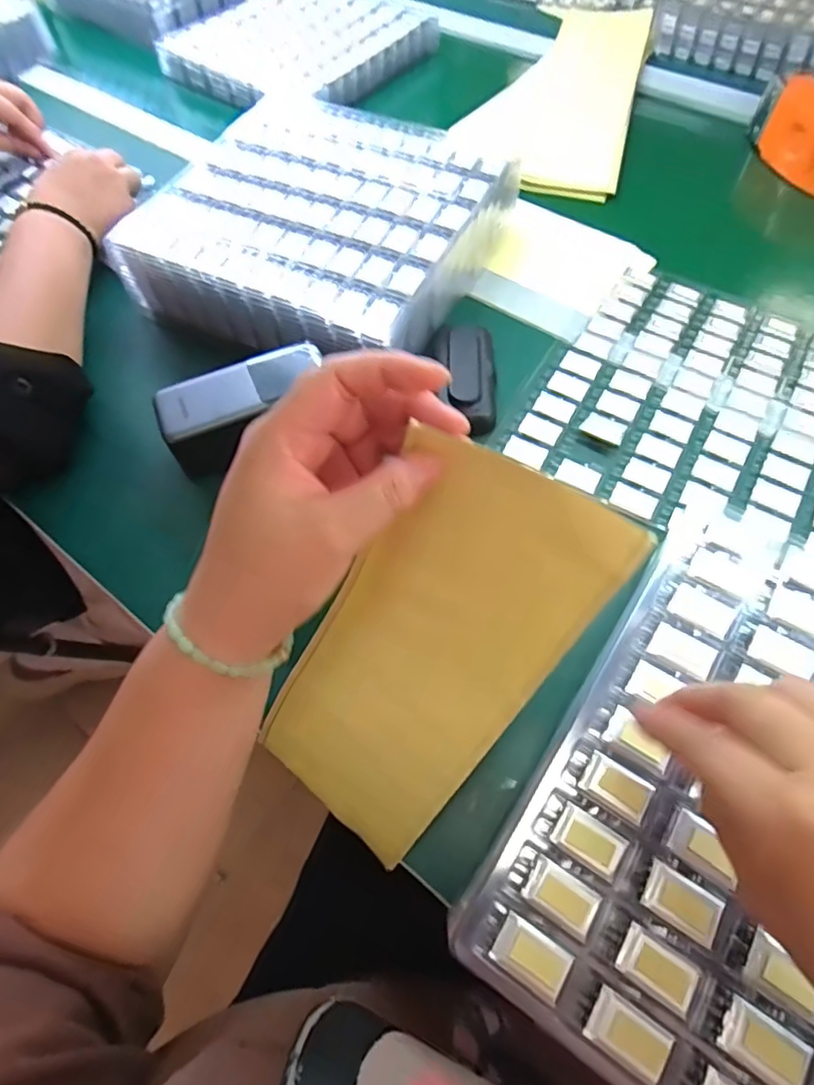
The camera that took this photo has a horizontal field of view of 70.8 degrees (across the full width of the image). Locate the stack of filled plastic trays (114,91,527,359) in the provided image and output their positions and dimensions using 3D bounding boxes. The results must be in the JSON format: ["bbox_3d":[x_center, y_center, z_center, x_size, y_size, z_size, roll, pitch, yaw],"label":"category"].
[{"bbox_3d":[-0.075,-0.282,0.517,0.276,0.068,0.264,22,63,13],"label":"stack of filled plastic trays"}]

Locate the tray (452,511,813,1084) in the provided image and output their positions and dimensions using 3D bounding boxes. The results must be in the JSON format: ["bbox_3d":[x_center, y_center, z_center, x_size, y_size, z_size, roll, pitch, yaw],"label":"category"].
[{"bbox_3d":[0.200,0.136,0.250,0.261,0.023,0.265,32,67,16],"label":"tray"}]

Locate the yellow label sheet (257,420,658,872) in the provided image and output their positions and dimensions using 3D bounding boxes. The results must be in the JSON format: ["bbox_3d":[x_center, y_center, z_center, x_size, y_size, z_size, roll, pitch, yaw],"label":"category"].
[{"bbox_3d":[0.004,0.060,0.286,0.107,0.230,0.020,37,28,15],"label":"yellow label sheet"}]

